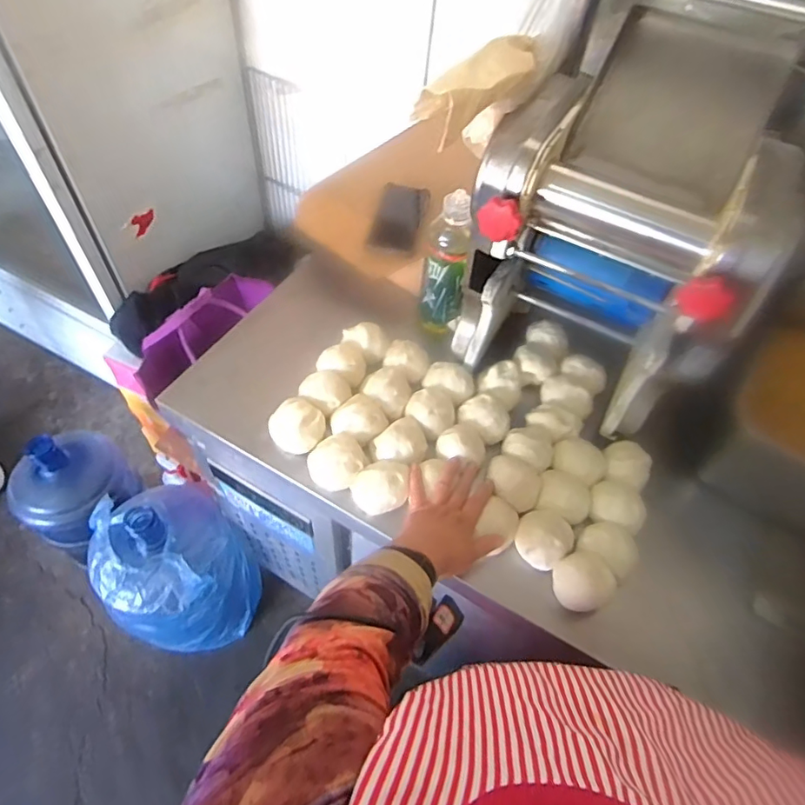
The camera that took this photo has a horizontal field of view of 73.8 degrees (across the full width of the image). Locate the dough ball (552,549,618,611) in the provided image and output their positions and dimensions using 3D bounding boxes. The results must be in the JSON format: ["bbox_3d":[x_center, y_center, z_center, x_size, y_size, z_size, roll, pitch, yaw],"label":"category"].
[{"bbox_3d":[0.210,0.213,0.630,0.063,0.066,0.061,3,54,-4],"label":"dough ball"}]

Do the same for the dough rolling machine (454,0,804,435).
[{"bbox_3d":[0.283,-0.255,0.659,0.309,0.494,0.397,24,56,11],"label":"dough rolling machine"}]

